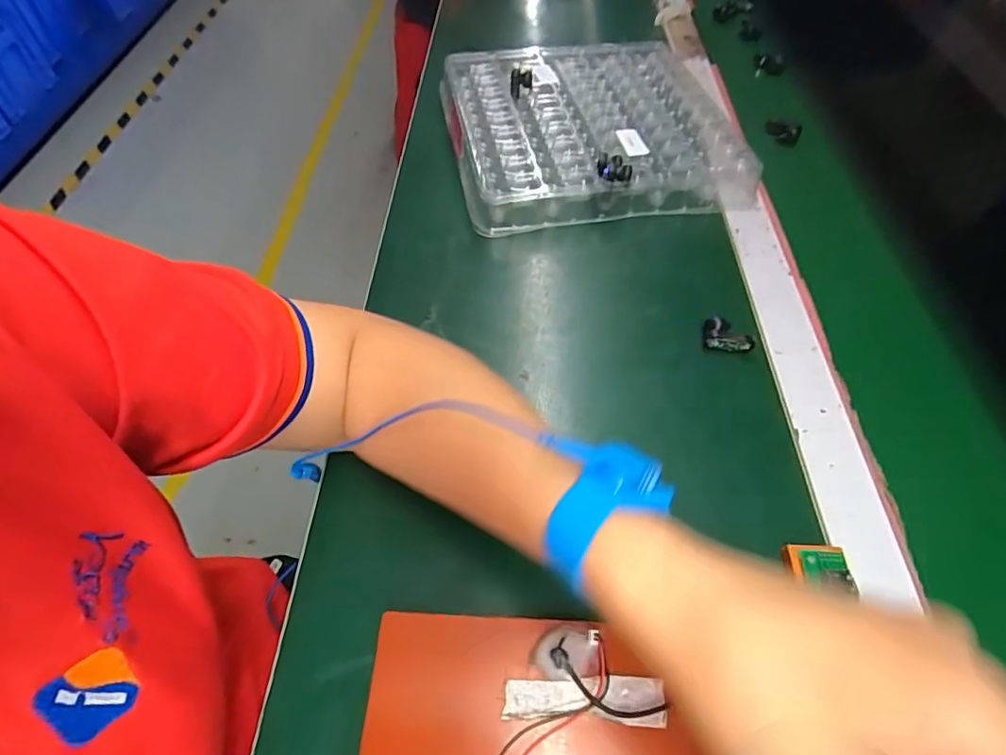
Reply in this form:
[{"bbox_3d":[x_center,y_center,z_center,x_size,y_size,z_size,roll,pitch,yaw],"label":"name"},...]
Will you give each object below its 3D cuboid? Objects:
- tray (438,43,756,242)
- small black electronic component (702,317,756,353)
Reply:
[{"bbox_3d":[0.083,-0.253,0.534,0.269,0.049,0.262,-7,56,-6],"label":"tray"},{"bbox_3d":[0.162,-0.030,0.380,0.034,0.014,0.022,8,55,4],"label":"small black electronic component"}]

